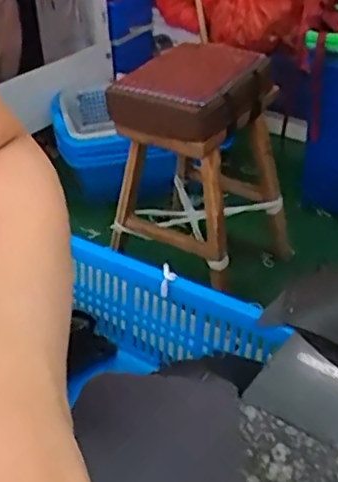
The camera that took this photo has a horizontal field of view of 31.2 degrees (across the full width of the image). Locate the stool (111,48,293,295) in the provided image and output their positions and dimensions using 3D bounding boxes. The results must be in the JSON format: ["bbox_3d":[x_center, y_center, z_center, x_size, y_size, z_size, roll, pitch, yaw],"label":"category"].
[{"bbox_3d":[0.077,-0.184,1.446,0.293,0.464,0.376,26,44,33],"label":"stool"}]

